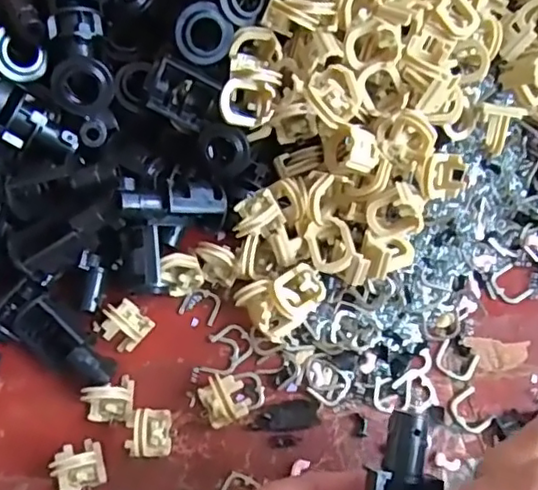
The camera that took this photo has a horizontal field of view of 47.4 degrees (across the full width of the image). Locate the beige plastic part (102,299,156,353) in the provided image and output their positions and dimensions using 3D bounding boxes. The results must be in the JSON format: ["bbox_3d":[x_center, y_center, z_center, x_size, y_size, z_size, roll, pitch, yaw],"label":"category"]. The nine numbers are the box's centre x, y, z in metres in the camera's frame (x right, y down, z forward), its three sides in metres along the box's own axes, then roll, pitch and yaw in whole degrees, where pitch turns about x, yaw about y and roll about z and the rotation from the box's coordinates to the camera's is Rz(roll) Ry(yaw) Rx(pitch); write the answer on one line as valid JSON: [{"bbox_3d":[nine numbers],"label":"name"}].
[{"bbox_3d":[-0.072,0.040,0.303,0.020,0.019,0.021,39,76,14],"label":"beige plastic part"}]

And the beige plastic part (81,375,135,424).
[{"bbox_3d":[-0.077,0.072,0.289,0.022,0.019,0.021,-4,71,1],"label":"beige plastic part"}]

